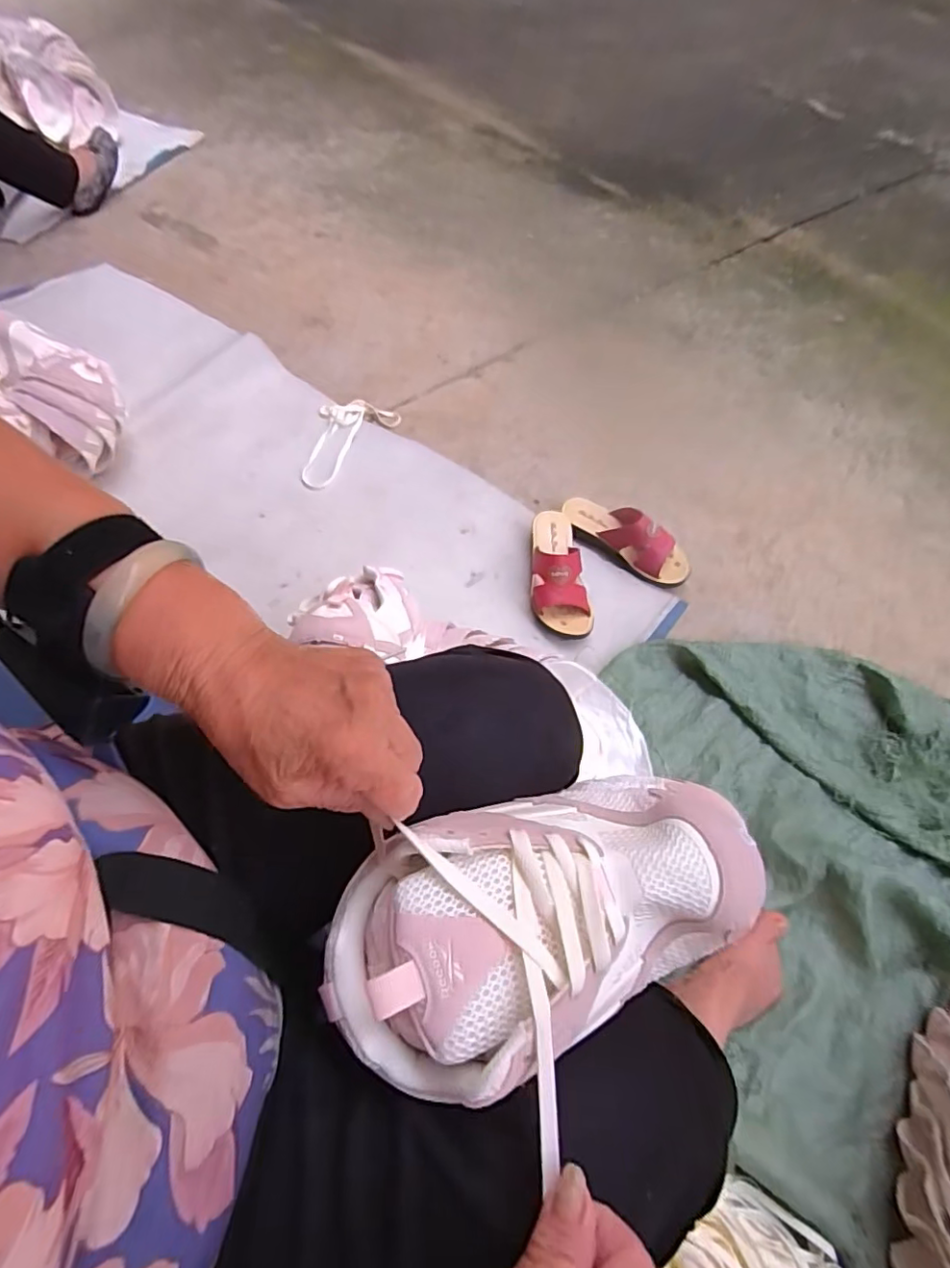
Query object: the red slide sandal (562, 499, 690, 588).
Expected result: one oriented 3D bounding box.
[{"bbox_3d":[0.247,-0.159,0.935,0.225,0.079,0.080,37,68,19],"label":"red slide sandal"}]

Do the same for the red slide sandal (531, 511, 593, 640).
[{"bbox_3d":[0.125,-0.104,0.884,0.085,0.071,0.227,-6,62,-2],"label":"red slide sandal"}]

